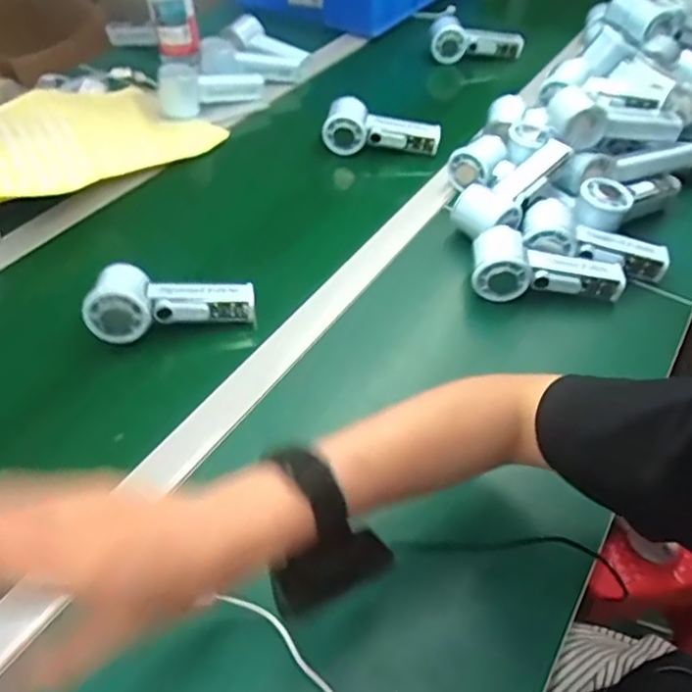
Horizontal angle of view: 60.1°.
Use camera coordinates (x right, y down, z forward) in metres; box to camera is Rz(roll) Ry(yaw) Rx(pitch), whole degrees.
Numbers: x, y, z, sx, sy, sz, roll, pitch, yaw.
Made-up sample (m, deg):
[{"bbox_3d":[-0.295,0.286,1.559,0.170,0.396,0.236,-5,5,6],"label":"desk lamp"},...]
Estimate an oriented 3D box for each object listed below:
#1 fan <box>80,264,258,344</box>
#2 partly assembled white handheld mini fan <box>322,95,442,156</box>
[{"bbox_3d":[-0.169,-0.043,0.583,0.155,0.051,0.058,-1,48,-18],"label":"fan"},{"bbox_3d":[0.048,-0.290,0.796,0.150,0.061,0.040,5,49,4],"label":"partly assembled white handheld mini fan"}]

